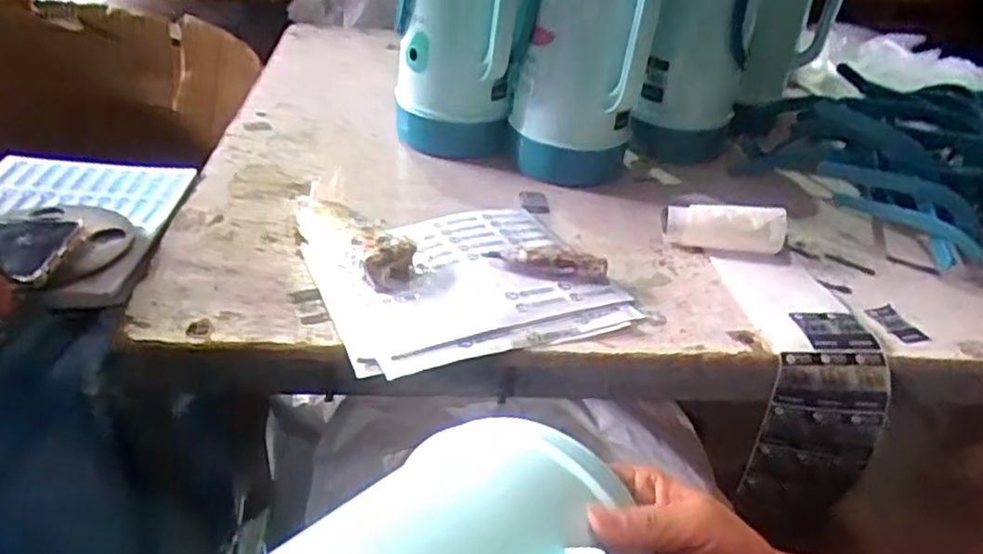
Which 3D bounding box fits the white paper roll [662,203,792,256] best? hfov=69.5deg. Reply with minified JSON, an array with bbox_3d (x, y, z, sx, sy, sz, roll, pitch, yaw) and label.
[{"bbox_3d":[0.256,-0.055,0.776,0.129,0.049,0.052,6,32,0],"label":"white paper roll"}]

